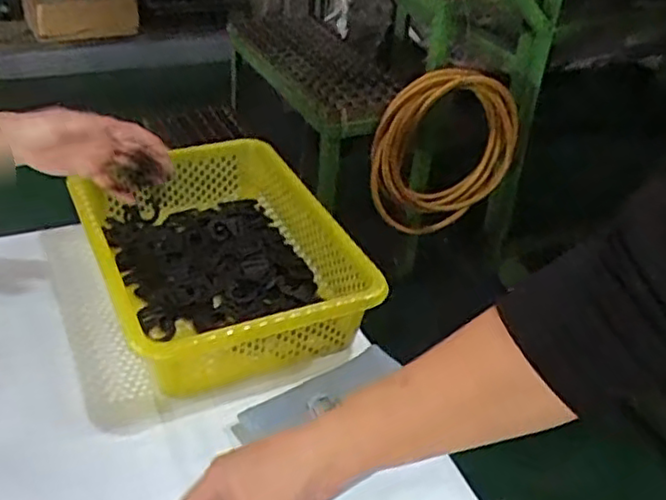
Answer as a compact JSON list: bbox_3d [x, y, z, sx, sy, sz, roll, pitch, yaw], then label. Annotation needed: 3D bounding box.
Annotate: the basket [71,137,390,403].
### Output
[{"bbox_3d":[-0.127,0.004,0.768,0.255,0.091,0.340,-13,40,-24],"label":"basket"}]

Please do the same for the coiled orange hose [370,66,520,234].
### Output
[{"bbox_3d":[0.258,-0.218,1.553,0.360,0.384,0.045,-7,38,-18],"label":"coiled orange hose"}]

